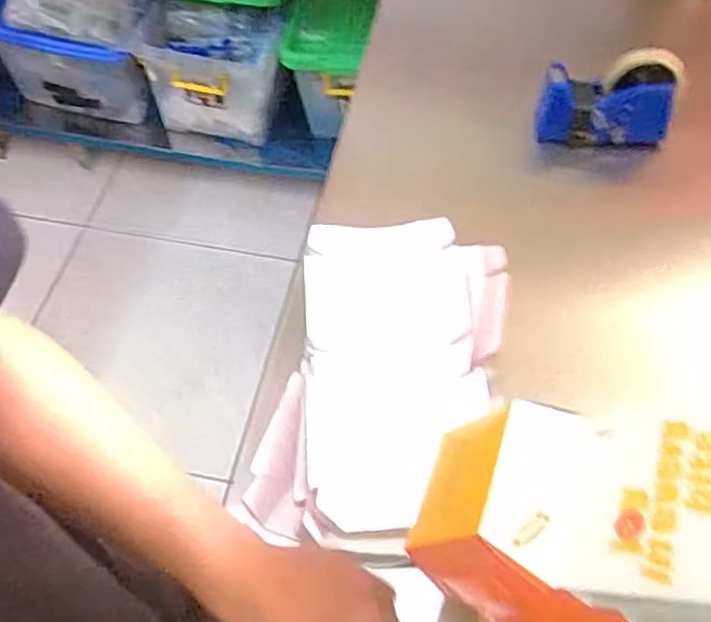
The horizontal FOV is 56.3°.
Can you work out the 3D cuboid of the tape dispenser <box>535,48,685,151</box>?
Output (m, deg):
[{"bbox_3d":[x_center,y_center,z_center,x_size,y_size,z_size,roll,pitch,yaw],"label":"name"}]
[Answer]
[{"bbox_3d":[0.319,-0.265,0.843,0.164,0.108,0.062,5,58,4],"label":"tape dispenser"}]

